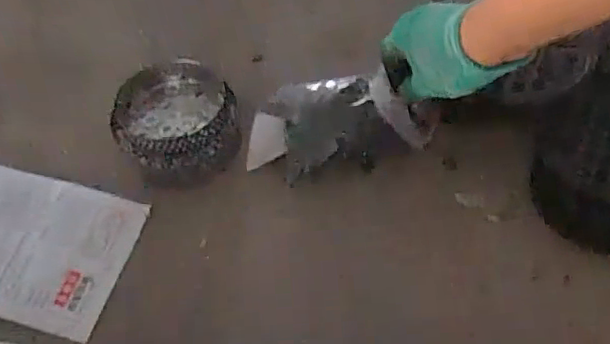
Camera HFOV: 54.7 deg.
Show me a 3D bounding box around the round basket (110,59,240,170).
[{"bbox_3d":[-0.130,-0.054,0.600,0.122,0.038,0.131,0,60,0],"label":"round basket"}]

